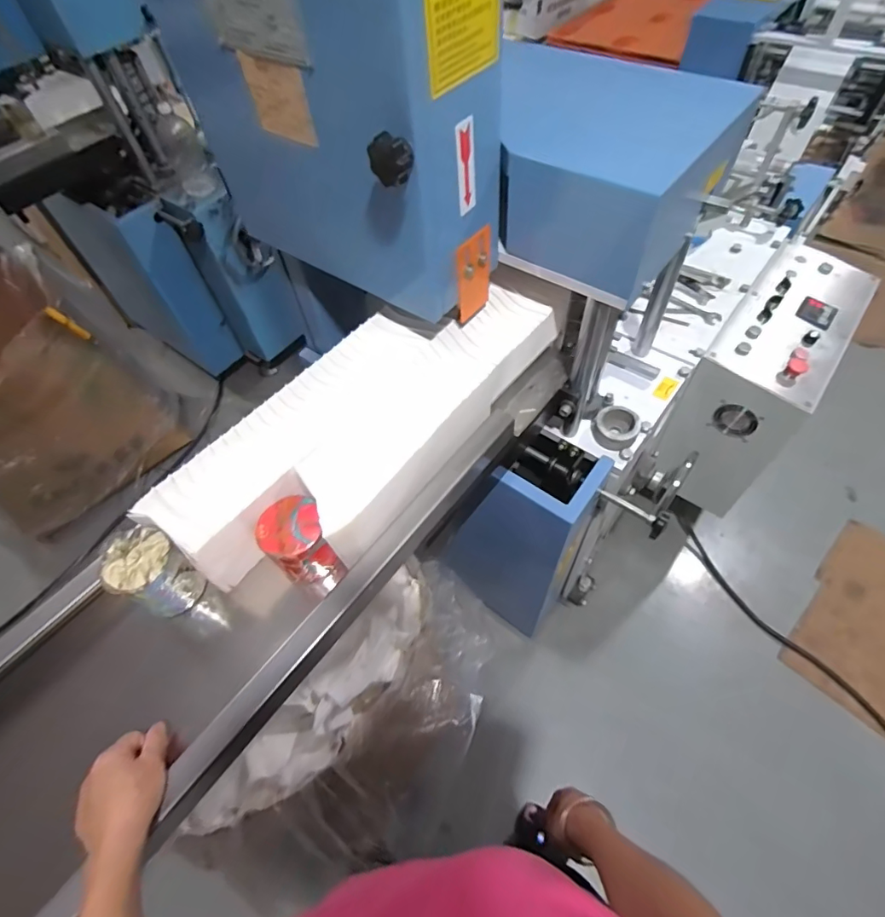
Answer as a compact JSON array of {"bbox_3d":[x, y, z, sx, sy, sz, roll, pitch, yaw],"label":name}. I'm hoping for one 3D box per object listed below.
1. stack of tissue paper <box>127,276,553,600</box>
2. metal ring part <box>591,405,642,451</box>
[{"bbox_3d":[-0.097,-0.059,0.686,0.225,0.076,0.577,31,64,22],"label":"stack of tissue paper"},{"bbox_3d":[0.315,-0.057,0.893,0.079,0.041,0.078,-2,56,3],"label":"metal ring part"}]

